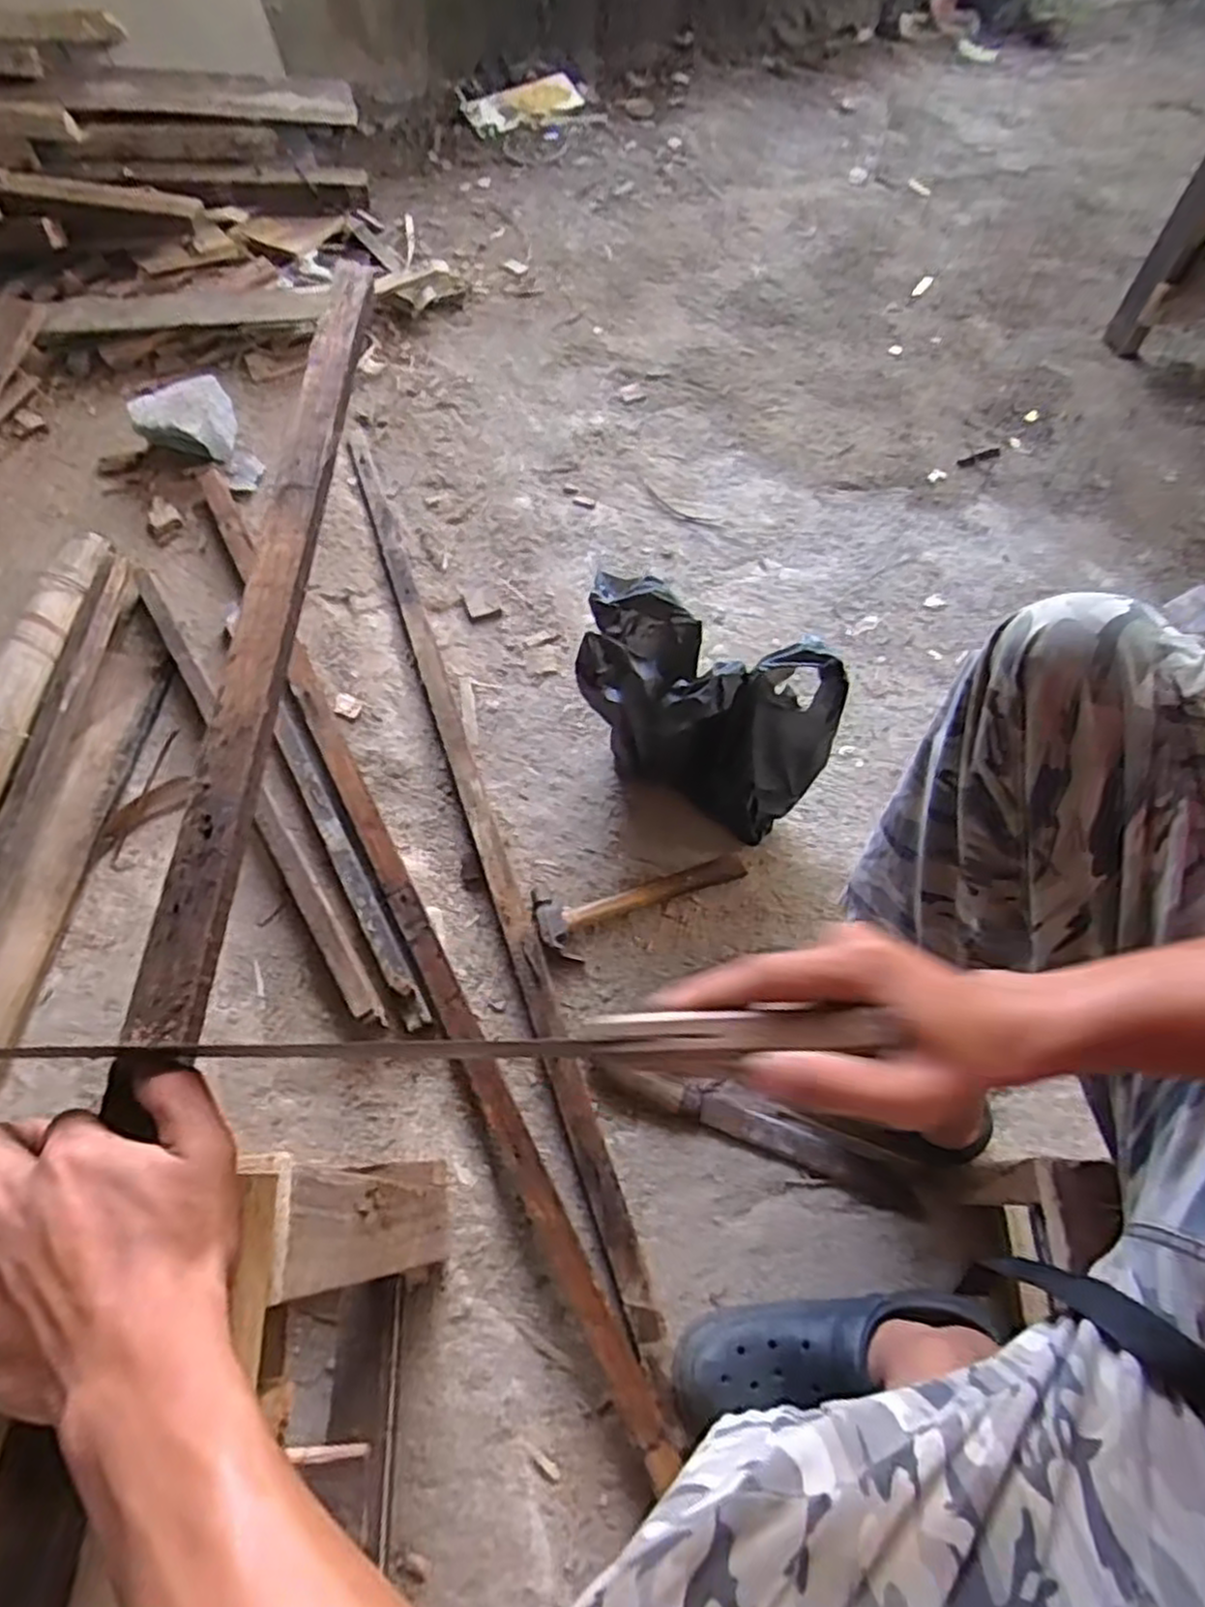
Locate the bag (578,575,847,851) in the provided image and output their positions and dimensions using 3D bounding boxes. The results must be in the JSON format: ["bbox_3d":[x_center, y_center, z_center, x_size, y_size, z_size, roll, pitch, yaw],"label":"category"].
[{"bbox_3d":[0.105,-0.096,0.844,0.281,0.244,0.137,24,65,12],"label":"bag"}]

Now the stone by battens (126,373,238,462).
[{"bbox_3d":[-0.602,-0.551,1.109,0.133,0.084,0.109,-26,66,-12],"label":"stone by battens"}]

